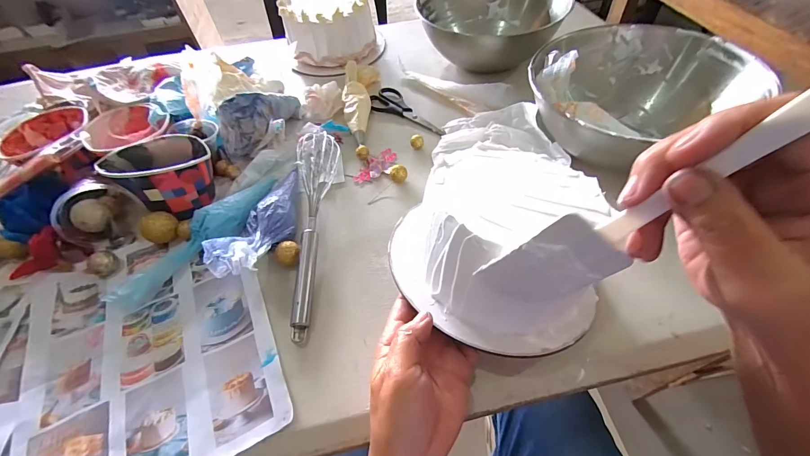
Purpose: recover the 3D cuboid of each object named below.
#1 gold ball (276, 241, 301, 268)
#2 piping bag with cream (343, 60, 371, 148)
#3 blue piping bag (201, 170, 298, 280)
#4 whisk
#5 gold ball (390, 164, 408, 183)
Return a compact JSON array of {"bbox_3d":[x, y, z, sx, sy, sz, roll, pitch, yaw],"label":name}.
[{"bbox_3d":[-0.124,0.031,0.378,0.025,0.023,0.026,-3,52,4],"label":"gold ball"},{"bbox_3d":[-0.078,-0.204,0.555,0.041,0.029,0.196,-12,52,-3],"label":"piping bag with cream"},{"bbox_3d":[-0.149,-0.008,0.383,0.050,0.040,0.211,-2,26,4],"label":"blue piping bag"},{"bbox_3d":[-0.102,-0.011,0.400,0.048,0.039,0.274,-8,52,0],"label":"whisk"},{"bbox_3d":[-0.007,-0.067,0.452,0.022,0.021,0.027,-8,52,0],"label":"gold ball"}]

